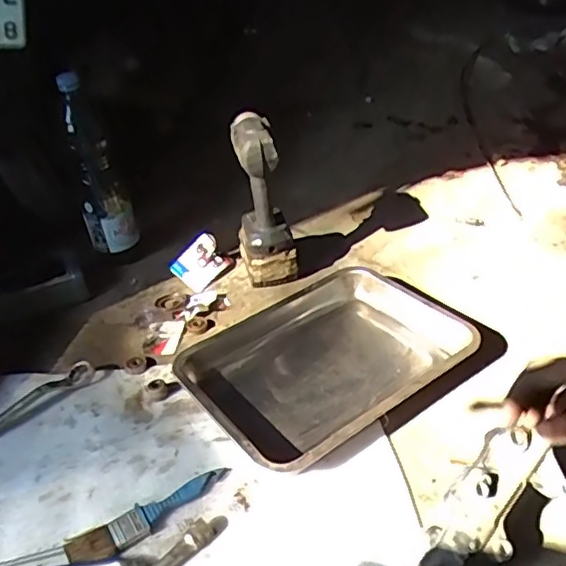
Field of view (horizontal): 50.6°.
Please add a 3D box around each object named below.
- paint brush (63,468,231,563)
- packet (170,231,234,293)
[{"bbox_3d":[-0.145,0.254,0.660,0.183,0.009,0.037,-22,37,-23],"label":"paint brush"},{"bbox_3d":[-0.141,-0.034,1.042,0.089,0.081,0.025,-44,22,-10],"label":"packet"}]

